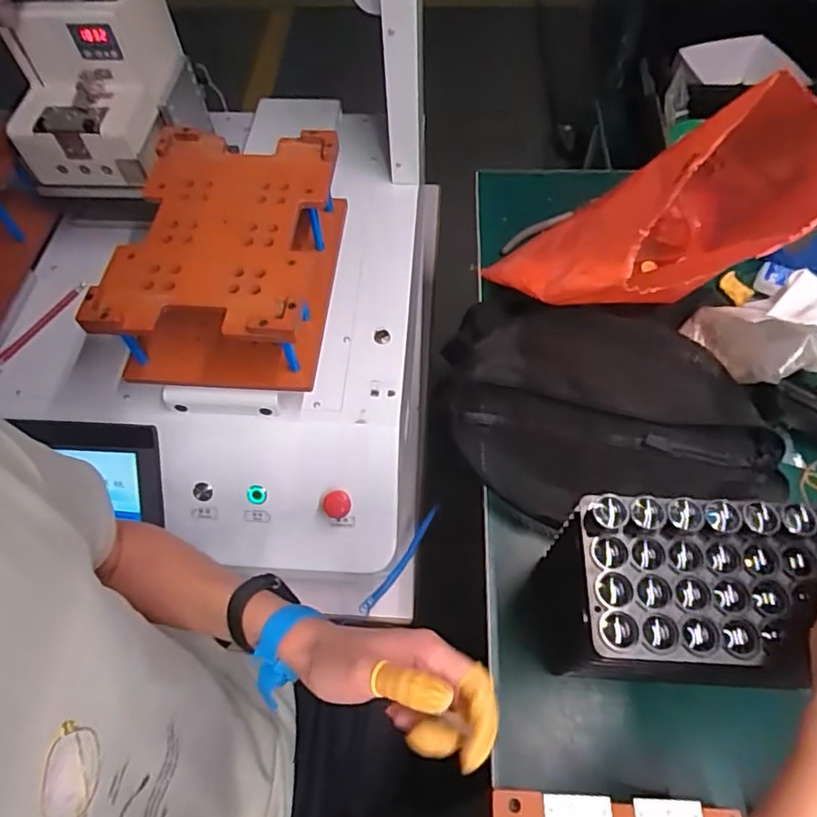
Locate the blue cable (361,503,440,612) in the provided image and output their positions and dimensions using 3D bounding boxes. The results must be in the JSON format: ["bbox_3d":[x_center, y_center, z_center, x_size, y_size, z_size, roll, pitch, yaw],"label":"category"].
[{"bbox_3d":[-0.008,0.177,0.669,0.015,0.004,0.145,42,74,-13],"label":"blue cable"}]

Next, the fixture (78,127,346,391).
[{"bbox_3d":[-0.181,-0.159,0.600,0.186,0.101,0.265,4,60,4],"label":"fixture"}]

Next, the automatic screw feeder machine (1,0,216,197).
[{"bbox_3d":[-0.345,-0.366,0.641,0.154,0.159,0.184,0,60,2],"label":"automatic screw feeder machine"}]

